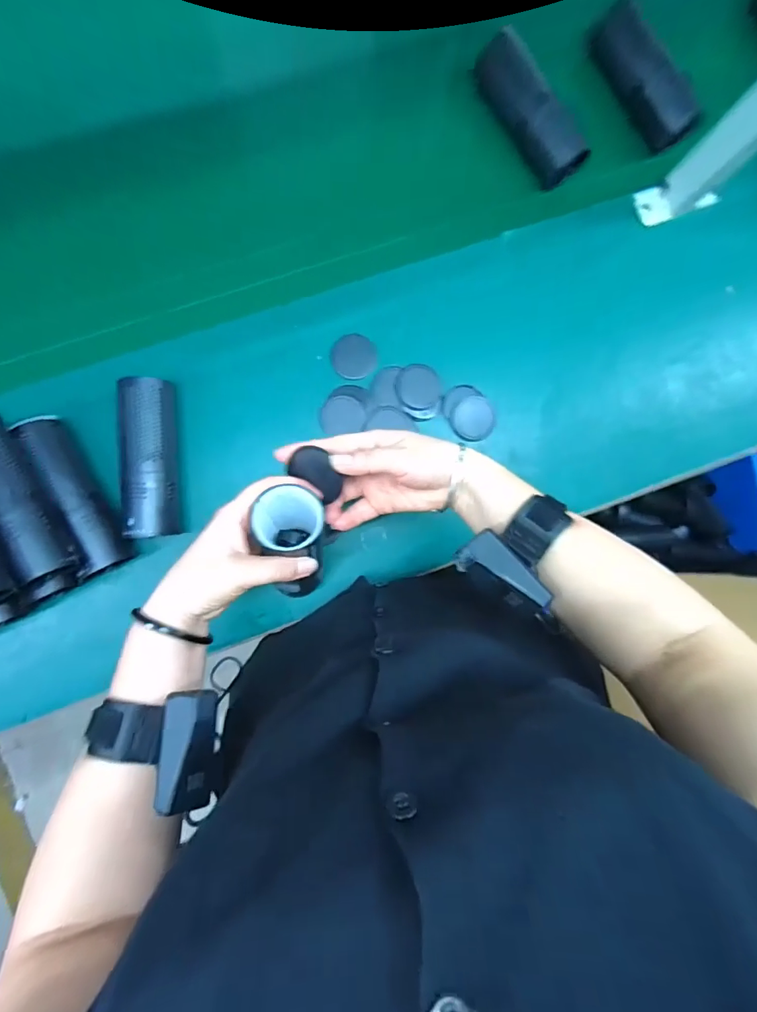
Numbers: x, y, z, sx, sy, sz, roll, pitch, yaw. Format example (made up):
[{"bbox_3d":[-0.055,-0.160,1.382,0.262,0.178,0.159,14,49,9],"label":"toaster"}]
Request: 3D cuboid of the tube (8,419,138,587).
[{"bbox_3d":[-0.313,-0.013,0.487,0.044,0.042,0.170,-26,91,-5],"label":"tube"}]

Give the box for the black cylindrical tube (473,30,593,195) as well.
[{"bbox_3d":[0.177,-0.462,0.549,0.042,0.048,0.169,-35,92,-4],"label":"black cylindrical tube"}]

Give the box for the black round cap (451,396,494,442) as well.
[{"bbox_3d":[0.109,-0.102,0.548,0.048,0.009,0.049,0,89,-5],"label":"black round cap"}]

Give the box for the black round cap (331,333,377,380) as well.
[{"bbox_3d":[-0.027,-0.170,0.540,0.050,0.013,0.054,0,89,-5],"label":"black round cap"}]

